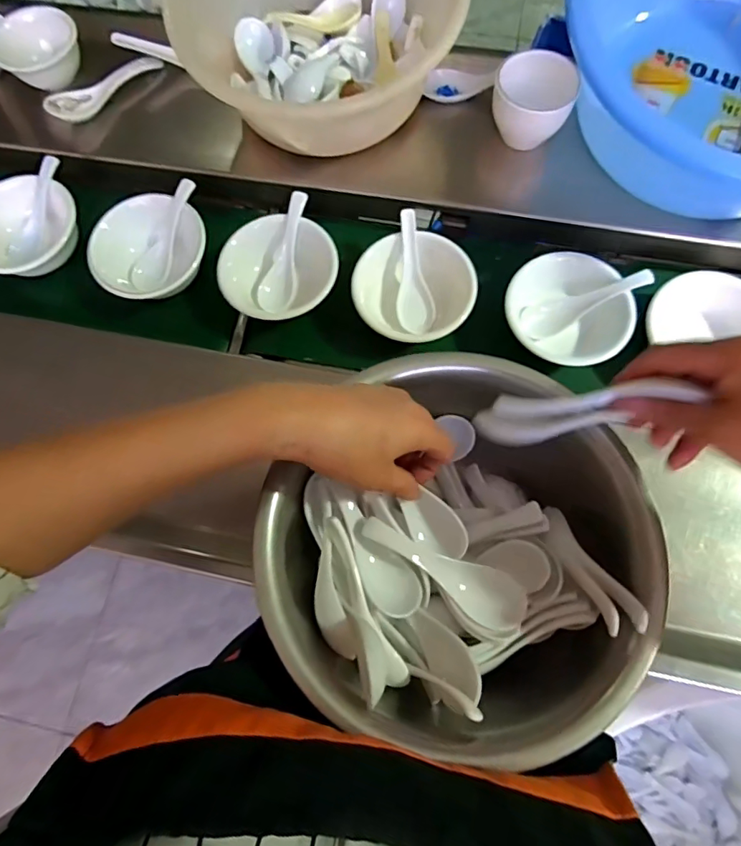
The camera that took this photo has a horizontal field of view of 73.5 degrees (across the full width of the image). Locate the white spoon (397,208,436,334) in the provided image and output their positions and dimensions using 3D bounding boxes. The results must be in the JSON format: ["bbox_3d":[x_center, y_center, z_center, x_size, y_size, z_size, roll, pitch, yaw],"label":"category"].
[{"bbox_3d":[0.042,-0.144,0.478,0.035,0.016,0.114,-5,94,-1],"label":"white spoon"}]

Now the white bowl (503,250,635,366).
[{"bbox_3d":[0.186,-0.108,0.474,0.108,0.042,0.093,3,77,1],"label":"white bowl"}]

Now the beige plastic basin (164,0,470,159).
[{"bbox_3d":[-0.038,-0.395,0.483,0.244,0.101,0.246,0,77,0],"label":"beige plastic basin"}]

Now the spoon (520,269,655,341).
[{"bbox_3d":[0.203,-0.113,0.470,0.118,0.027,0.035,-21,77,17],"label":"spoon"}]

